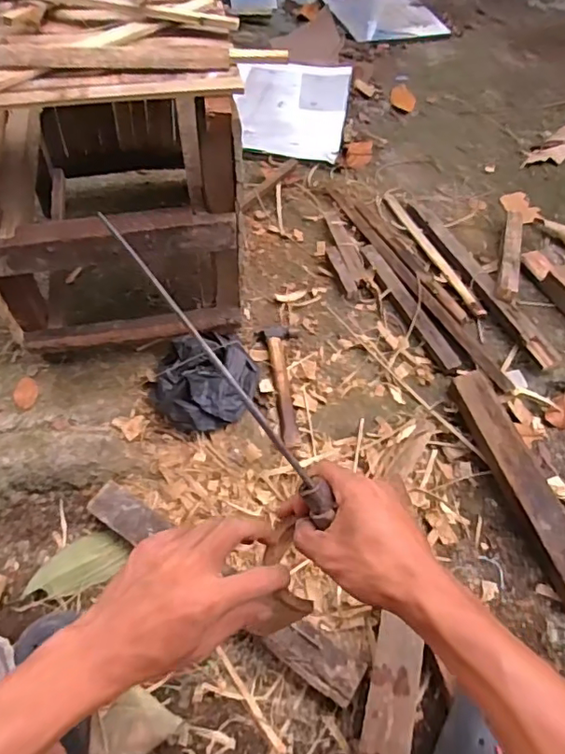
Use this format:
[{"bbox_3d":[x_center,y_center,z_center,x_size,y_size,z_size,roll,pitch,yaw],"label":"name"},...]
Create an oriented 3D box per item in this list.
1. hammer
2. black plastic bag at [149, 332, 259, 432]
[{"bbox_3d":[-0.002,0.009,0.964,0.068,0.026,0.243,-2,57,-6],"label":"hammer"},{"bbox_3d":[-0.134,0.001,0.936,0.171,0.072,0.184,18,59,9],"label":"black plastic bag"}]

